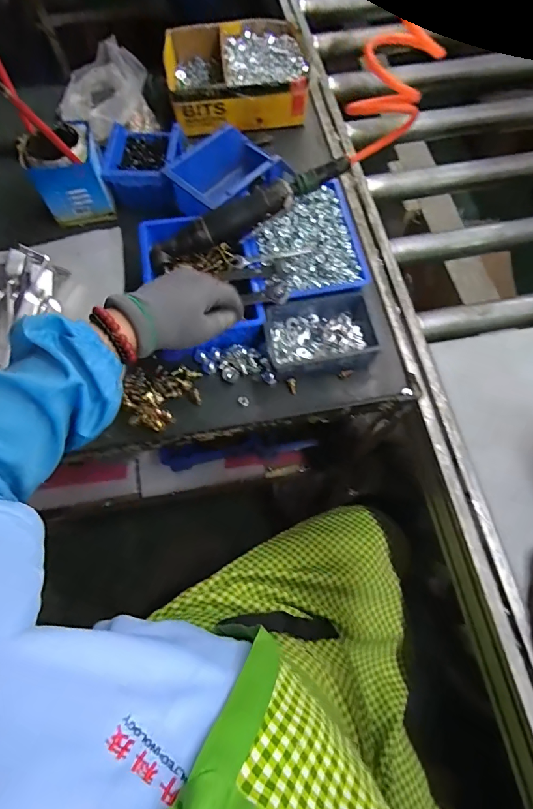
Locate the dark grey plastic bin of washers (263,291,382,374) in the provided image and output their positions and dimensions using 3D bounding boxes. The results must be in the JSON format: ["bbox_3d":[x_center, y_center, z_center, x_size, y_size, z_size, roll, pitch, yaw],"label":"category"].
[{"bbox_3d":[0.070,-0.089,0.530,0.143,0.050,0.099,-10,68,-4],"label":"dark grey plastic bin of washers"}]

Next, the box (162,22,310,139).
[{"bbox_3d":[-0.054,-0.596,0.722,0.236,0.073,0.211,-6,68,-2],"label":"box"}]

